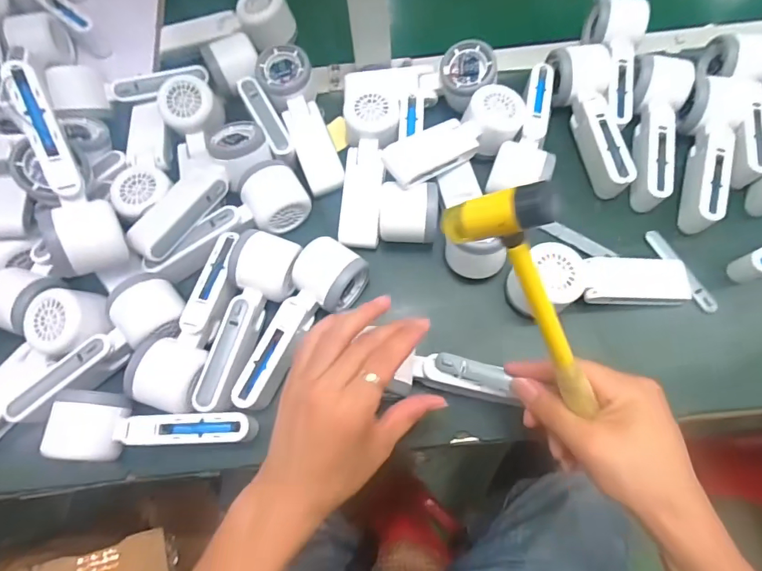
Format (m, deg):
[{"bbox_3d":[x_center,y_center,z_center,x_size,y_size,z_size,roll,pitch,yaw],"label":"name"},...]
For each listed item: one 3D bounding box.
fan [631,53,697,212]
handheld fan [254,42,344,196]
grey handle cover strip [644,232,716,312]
[{"bbox_3d":[0.281,-0.159,0.466,0.050,0.041,0.155,9,84,5],"label":"fan"},{"bbox_3d":[-0.085,-0.179,0.504,0.057,0.046,0.164,-20,87,-6],"label":"handheld fan"},{"bbox_3d":[0.296,-0.015,0.451,0.014,0.008,0.095,-24,71,-7],"label":"grey handle cover strip"}]

